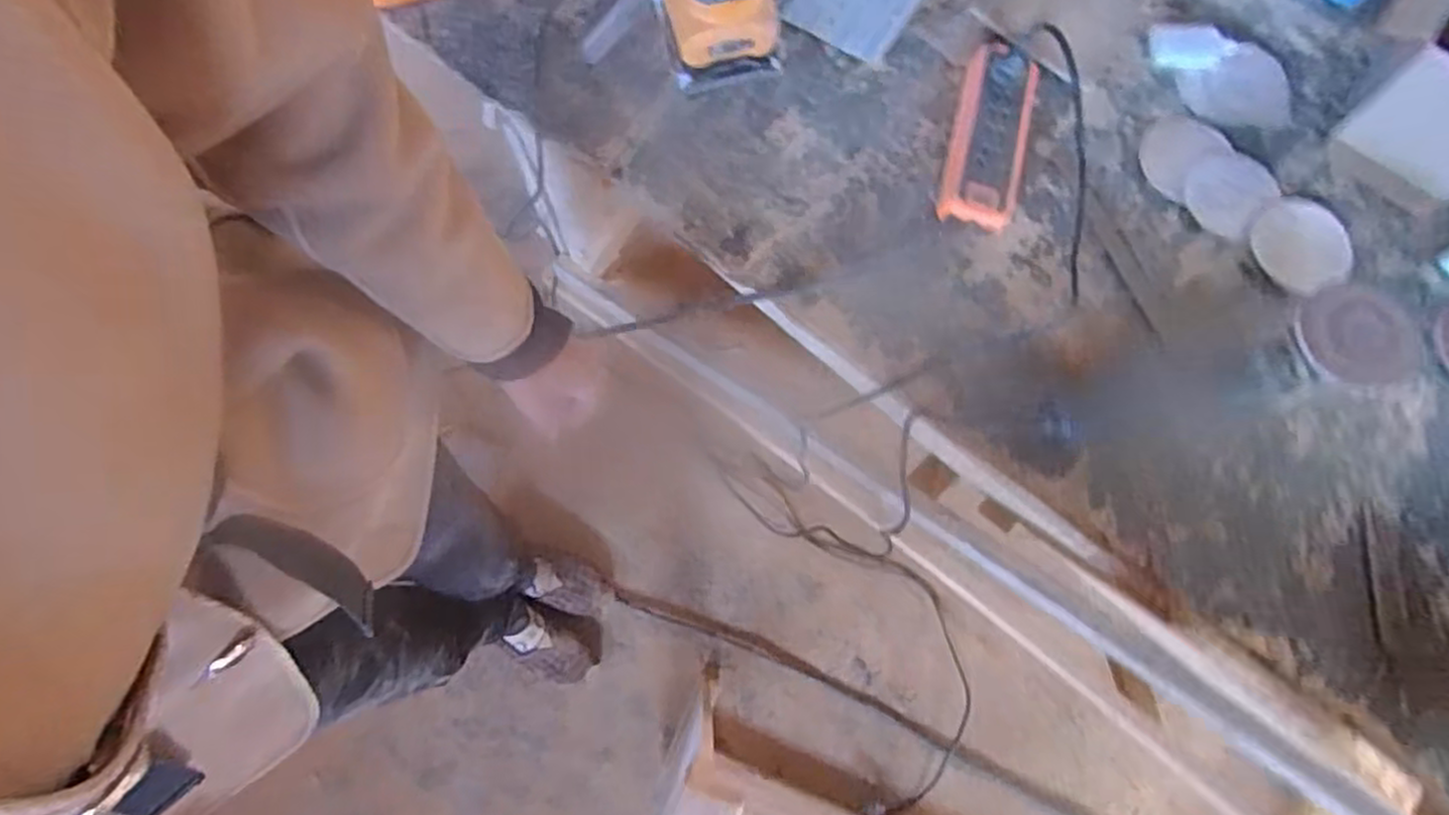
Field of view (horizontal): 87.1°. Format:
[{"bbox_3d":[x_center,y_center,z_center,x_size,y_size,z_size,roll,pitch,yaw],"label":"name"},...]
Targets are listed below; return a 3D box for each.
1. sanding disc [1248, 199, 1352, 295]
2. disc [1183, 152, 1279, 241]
[{"bbox_3d":[0.553,-0.156,0.730,0.087,0.006,0.089,-5,69,14],"label":"sanding disc"},{"bbox_3d":[0.501,-0.215,0.760,0.078,0.004,0.089,41,82,15],"label":"disc"}]

